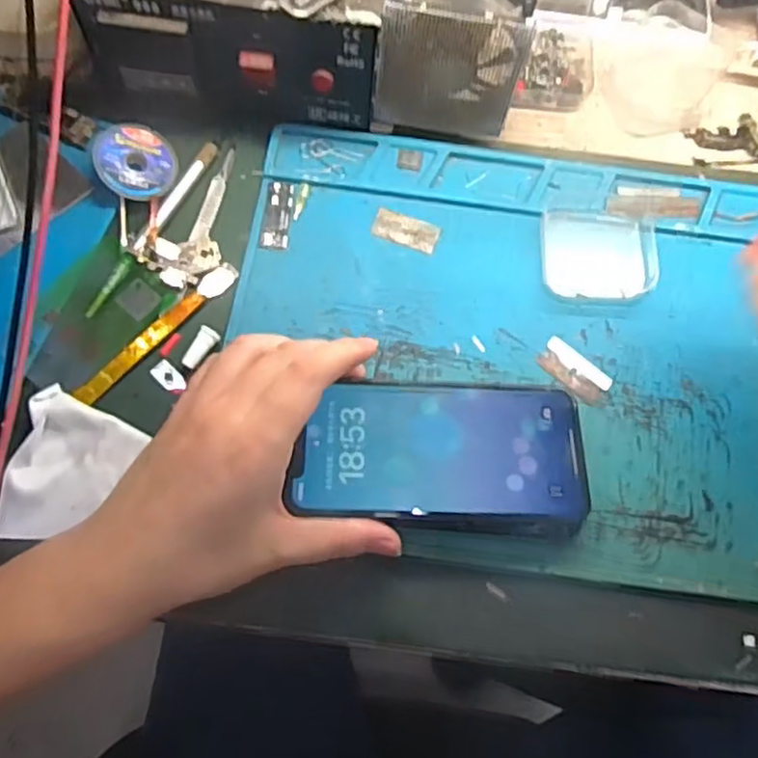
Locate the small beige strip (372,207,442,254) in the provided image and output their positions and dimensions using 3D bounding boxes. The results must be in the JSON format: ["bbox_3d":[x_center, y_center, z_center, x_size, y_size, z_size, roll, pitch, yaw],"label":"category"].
[{"bbox_3d":[0.016,-0.088,0.396,0.037,0.004,0.018,19,69,5],"label":"small beige strip"}]

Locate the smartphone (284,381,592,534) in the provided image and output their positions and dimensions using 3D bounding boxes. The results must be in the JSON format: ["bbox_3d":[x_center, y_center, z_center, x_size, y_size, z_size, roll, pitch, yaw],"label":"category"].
[{"bbox_3d":[0.032,0.034,0.335,0.139,0.014,0.075,3,69,-1],"label":"smartphone"}]

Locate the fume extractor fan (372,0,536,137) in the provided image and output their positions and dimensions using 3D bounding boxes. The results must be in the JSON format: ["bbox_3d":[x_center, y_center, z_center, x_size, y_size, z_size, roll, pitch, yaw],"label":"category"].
[{"bbox_3d":[0.040,-0.182,0.391,0.081,0.084,0.032,2,69,-2],"label":"fume extractor fan"}]

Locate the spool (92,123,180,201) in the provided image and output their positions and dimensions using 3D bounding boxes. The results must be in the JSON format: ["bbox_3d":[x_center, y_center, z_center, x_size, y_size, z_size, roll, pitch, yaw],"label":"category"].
[{"bbox_3d":[-0.141,-0.127,0.396,0.046,0.007,0.047,0,82,-23],"label":"spool"}]

